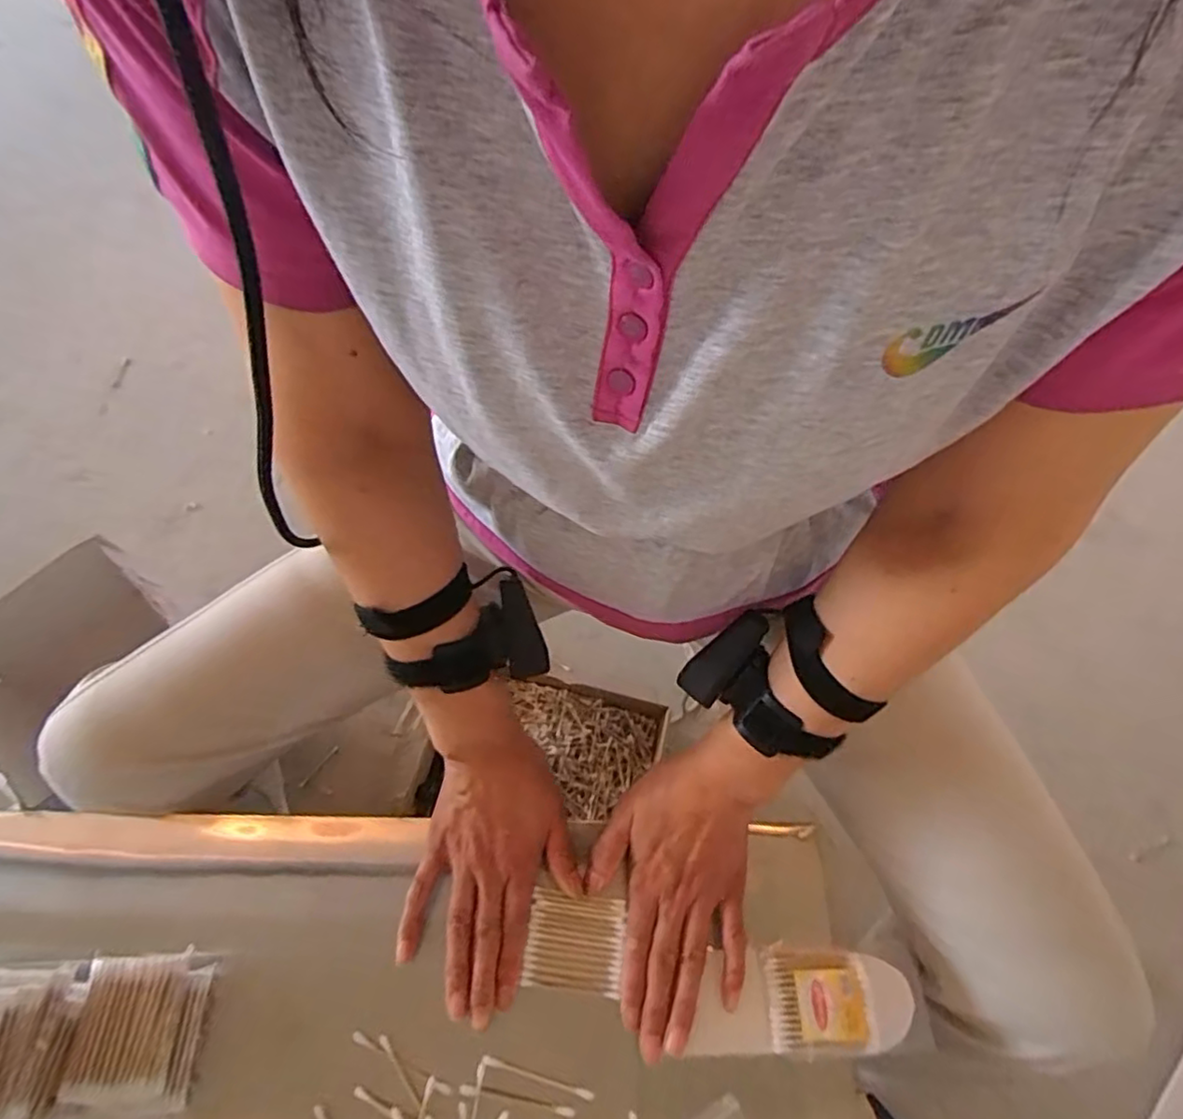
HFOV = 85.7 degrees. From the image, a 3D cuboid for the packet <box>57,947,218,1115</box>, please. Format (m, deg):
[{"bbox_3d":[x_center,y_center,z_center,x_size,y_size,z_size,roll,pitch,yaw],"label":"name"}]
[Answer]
[{"bbox_3d":[-0.282,0.291,0.396,0.068,0.025,0.079,2,63,-2],"label":"packet"}]

